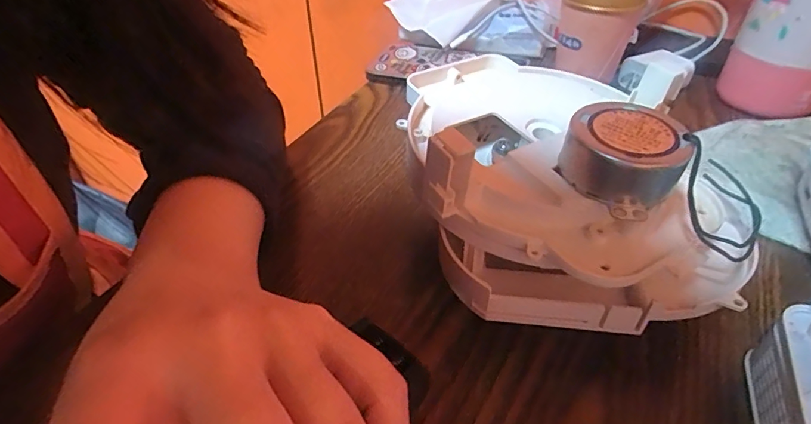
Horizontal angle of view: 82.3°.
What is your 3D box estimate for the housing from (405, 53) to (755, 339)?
[{"bbox_3d":[0.079,0.004,0.213,0.132,0.100,0.106,30,50,30],"label":"housing"}]

